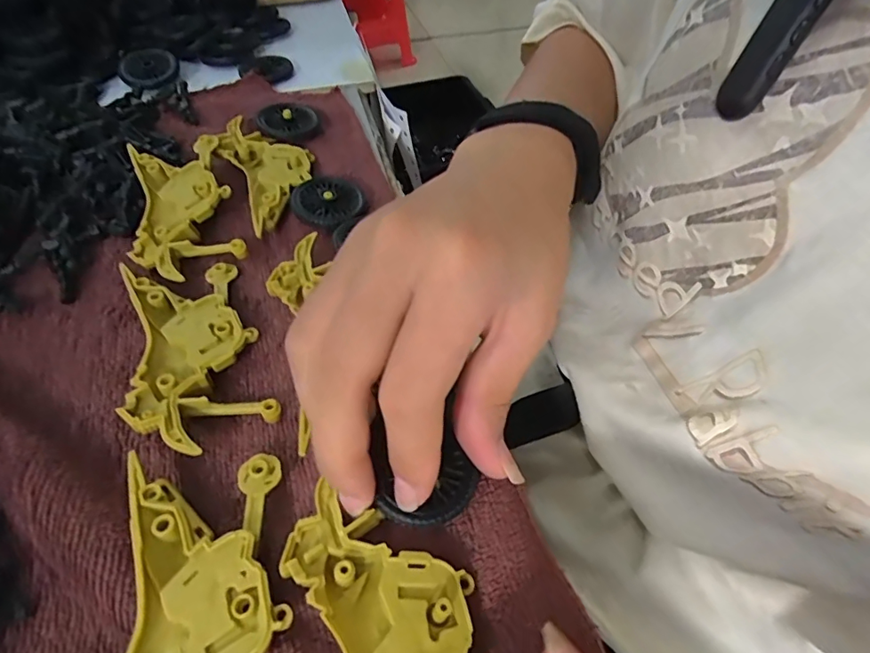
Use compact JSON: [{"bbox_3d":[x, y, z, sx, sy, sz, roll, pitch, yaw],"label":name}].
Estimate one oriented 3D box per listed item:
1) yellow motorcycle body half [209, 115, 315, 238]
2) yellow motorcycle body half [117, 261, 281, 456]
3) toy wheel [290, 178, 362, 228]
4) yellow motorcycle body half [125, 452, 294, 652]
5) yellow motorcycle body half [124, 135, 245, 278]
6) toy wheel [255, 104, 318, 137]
[{"bbox_3d":[-0.092,-0.088,0.279,0.048,0.014,0.097,-25,55,-20],"label":"yellow motorcycle body half"},{"bbox_3d":[-0.099,0.008,0.204,0.048,0.012,0.097,-20,53,-16],"label":"yellow motorcycle body half"},{"bbox_3d":[-0.056,-0.066,0.264,0.035,0.011,0.037,0,51,0],"label":"toy wheel"},{"bbox_3d":[-0.066,0.085,0.142,0.047,0.012,0.096,-11,53,-10],"label":"yellow motorcycle body half"},{"bbox_3d":[-0.130,-0.063,0.254,0.049,0.015,0.098,-18,53,-15],"label":"yellow motorcycle body half"},{"bbox_3d":[-0.094,-0.130,0.312,0.033,0.013,0.034,0,51,0],"label":"toy wheel"}]

